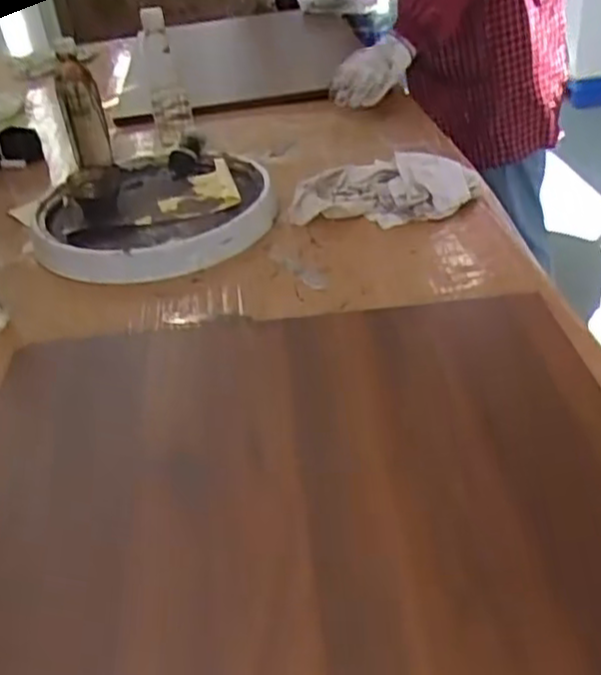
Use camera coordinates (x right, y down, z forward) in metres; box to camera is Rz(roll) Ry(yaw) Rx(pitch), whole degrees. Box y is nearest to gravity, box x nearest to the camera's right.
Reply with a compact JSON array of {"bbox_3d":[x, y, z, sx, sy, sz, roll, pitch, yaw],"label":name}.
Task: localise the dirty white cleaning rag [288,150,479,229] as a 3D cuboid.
[{"bbox_3d":[0.113,-0.187,0.931,0.236,0.040,0.108,-10,33,-11],"label":"dirty white cleaning rag"}]

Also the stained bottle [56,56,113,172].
[{"bbox_3d":[-0.321,-0.329,1.100,0.061,0.147,0.058,-13,34,-16],"label":"stained bottle"}]

